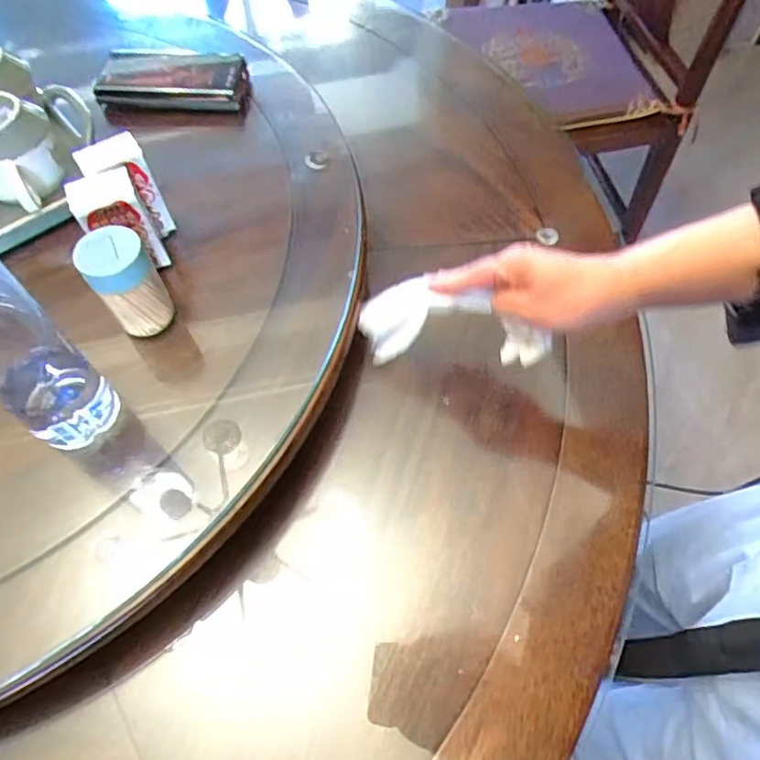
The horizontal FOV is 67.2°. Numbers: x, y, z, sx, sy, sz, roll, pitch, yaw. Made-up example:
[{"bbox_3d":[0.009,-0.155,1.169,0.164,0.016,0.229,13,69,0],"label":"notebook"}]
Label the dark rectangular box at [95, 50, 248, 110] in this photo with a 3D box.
[{"bbox_3d":[-0.233,-0.338,0.640,0.155,0.015,0.072,2,72,-4],"label":"dark rectangular box"}]

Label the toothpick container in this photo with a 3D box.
[{"bbox_3d":[-0.203,-0.079,0.459,0.052,0.085,0.049,0,60,0],"label":"toothpick container"}]

